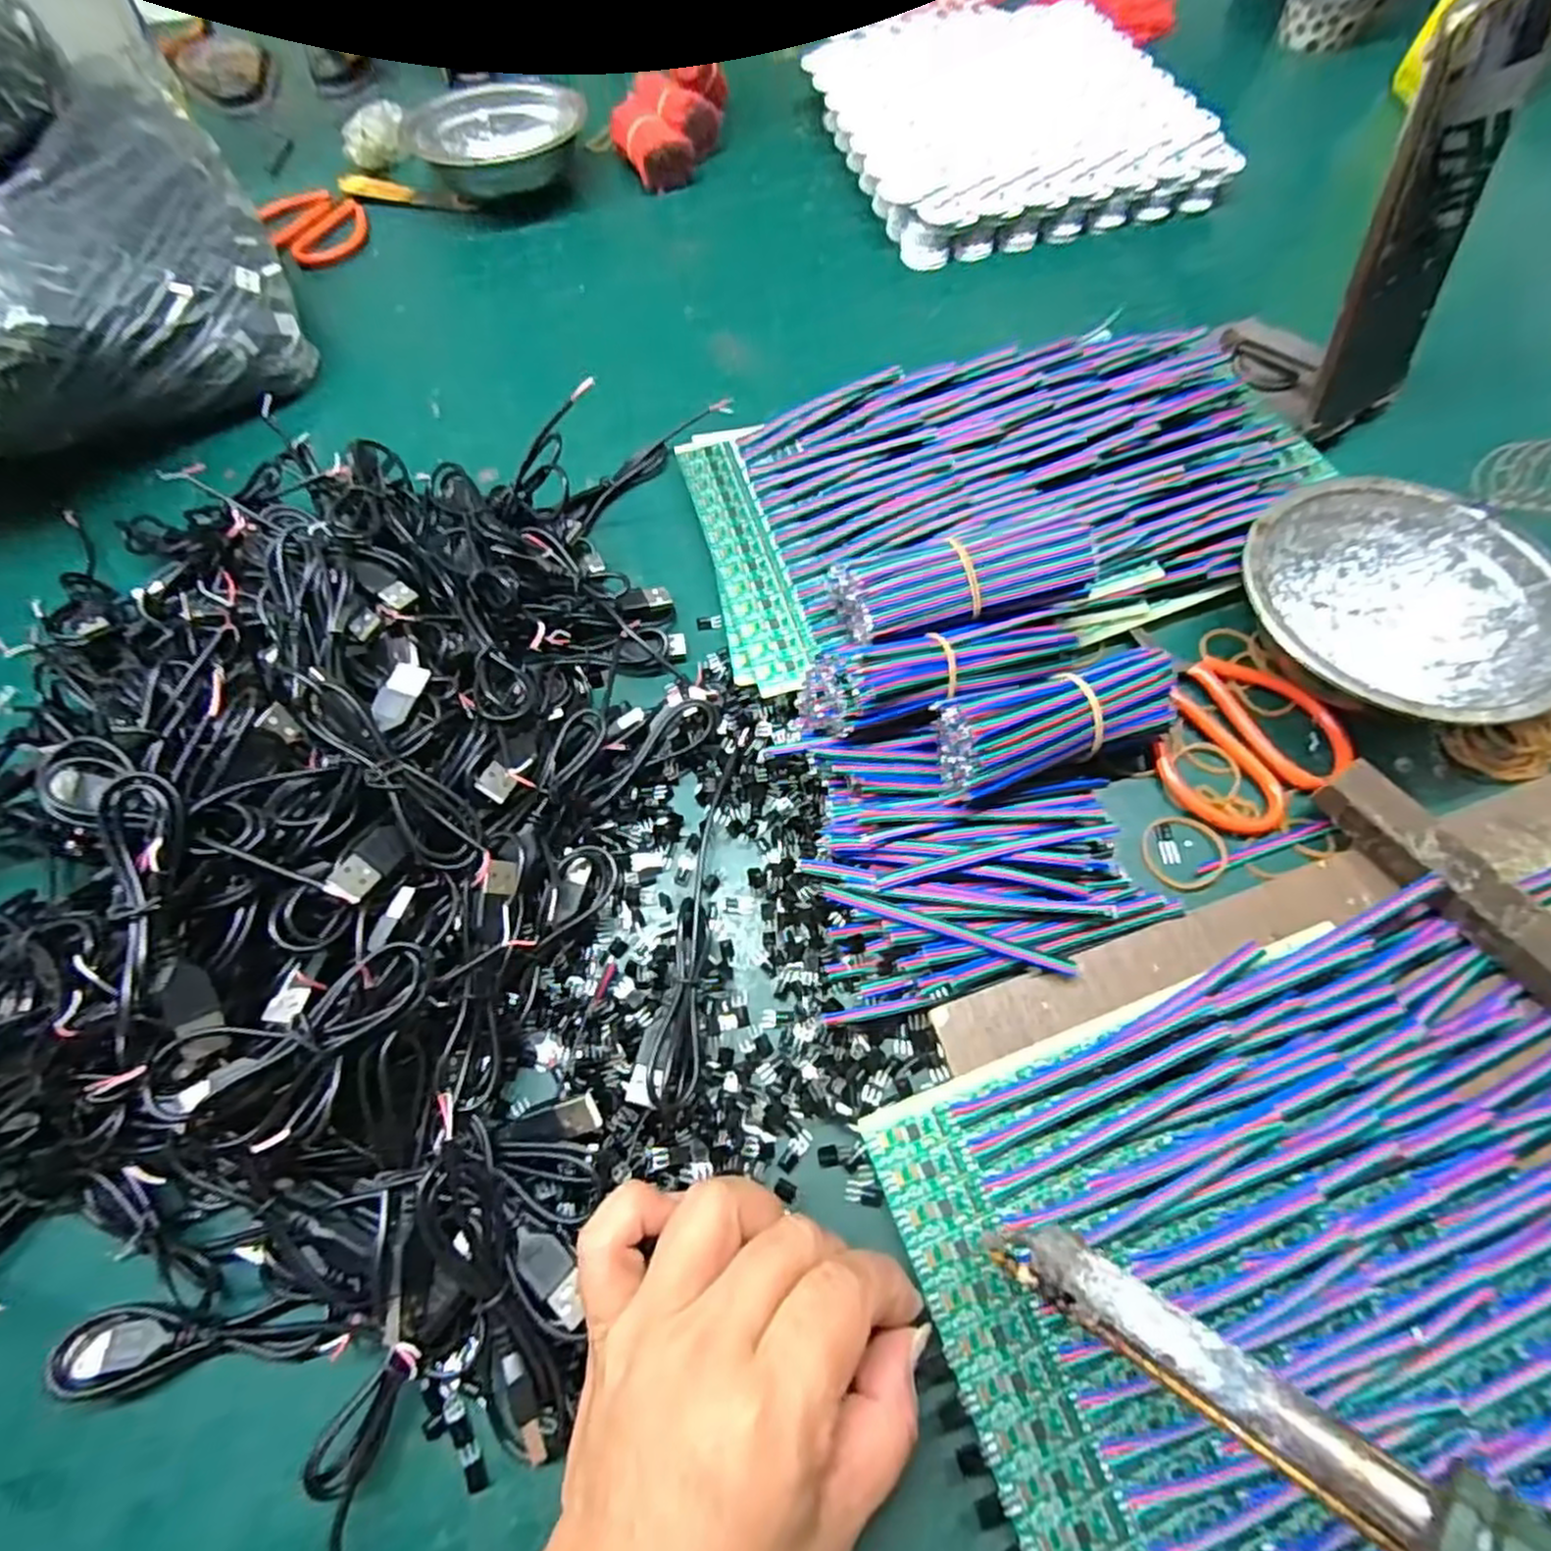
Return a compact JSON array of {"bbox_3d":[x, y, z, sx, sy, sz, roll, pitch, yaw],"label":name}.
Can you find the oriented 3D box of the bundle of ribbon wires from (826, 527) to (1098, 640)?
[{"bbox_3d":[0.081,-0.081,0.329,0.107,0.035,0.036,-9,64,-2],"label":"bundle of ribbon wires"}]

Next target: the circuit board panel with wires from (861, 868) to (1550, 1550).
[{"bbox_3d":[0.189,0.138,0.241,0.281,0.011,0.160,-18,62,-7],"label":"circuit board panel with wires"}]

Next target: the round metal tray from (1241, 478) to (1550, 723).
[{"bbox_3d":[0.267,-0.070,0.331,0.123,0.039,0.123,-1,62,2],"label":"round metal tray"}]

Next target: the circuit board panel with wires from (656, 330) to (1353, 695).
[{"bbox_3d":[0.119,-0.144,0.382,0.307,0.030,0.170,-13,62,-4],"label":"circuit board panel with wires"}]

